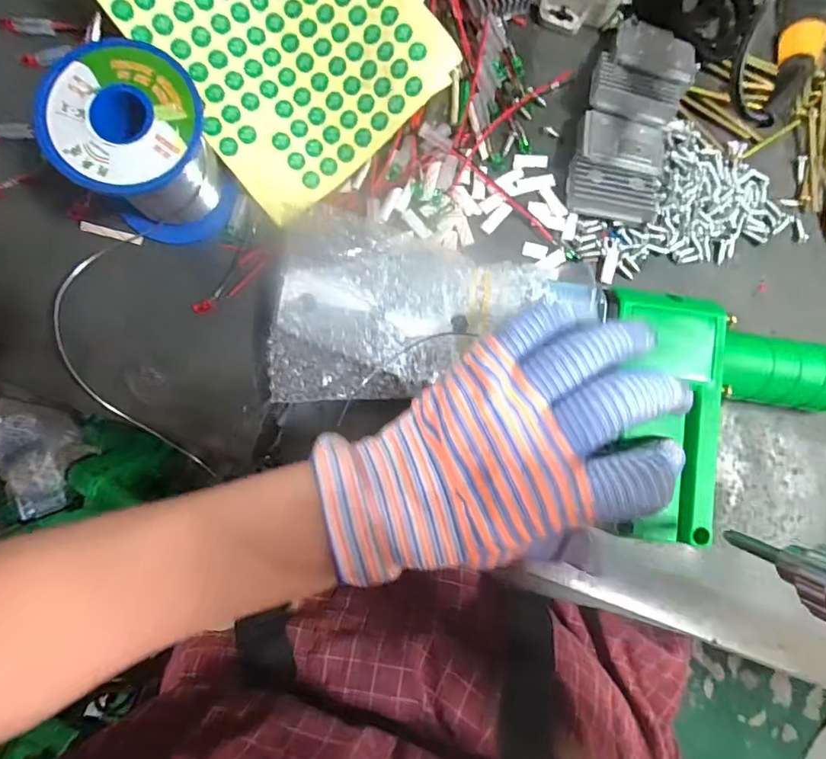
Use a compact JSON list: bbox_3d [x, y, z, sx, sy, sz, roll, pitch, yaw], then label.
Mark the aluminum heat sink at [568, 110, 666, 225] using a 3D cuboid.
[{"bbox_3d":[0.112,-0.117,0.272,0.051,0.014,0.055,10,86,-4],"label":"aluminum heat sink"}]

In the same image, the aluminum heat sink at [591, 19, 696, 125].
[{"bbox_3d":[0.127,-0.171,0.278,0.052,0.017,0.056,0,87,-4],"label":"aluminum heat sink"}]

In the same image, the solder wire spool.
[{"bbox_3d":[-0.125,-0.108,0.234,0.062,0.057,0.066,0,87,-4],"label":"solder wire spool"}]

